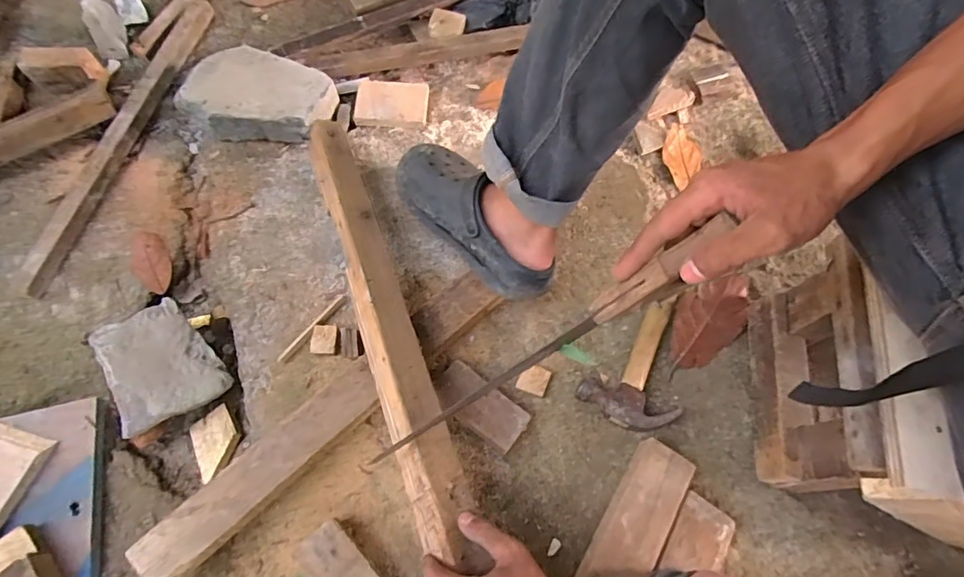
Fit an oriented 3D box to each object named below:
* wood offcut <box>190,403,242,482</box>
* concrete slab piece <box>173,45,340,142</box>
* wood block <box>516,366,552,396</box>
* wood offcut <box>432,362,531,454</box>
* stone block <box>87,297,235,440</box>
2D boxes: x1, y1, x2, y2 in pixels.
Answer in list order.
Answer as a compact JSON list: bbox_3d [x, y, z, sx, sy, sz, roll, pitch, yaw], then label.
[{"bbox_3d":[-0.333,0.192,0.640,0.063,0.012,0.081,-41,60,-3],"label":"wood offcut"},{"bbox_3d":[-0.334,-0.293,0.783,0.218,0.073,0.131,-3,68,-4],"label":"concrete slab piece"},{"bbox_3d":[0.066,0.116,0.650,0.035,0.021,0.037,24,69,8],"label":"wood block"},{"bbox_3d":[-0.003,0.142,0.622,0.115,0.044,0.059,40,70,13],"label":"wood offcut"},{"bbox_3d":[-0.388,0.093,0.617,0.116,0.037,0.134,-31,97,-35],"label":"stone block"}]

